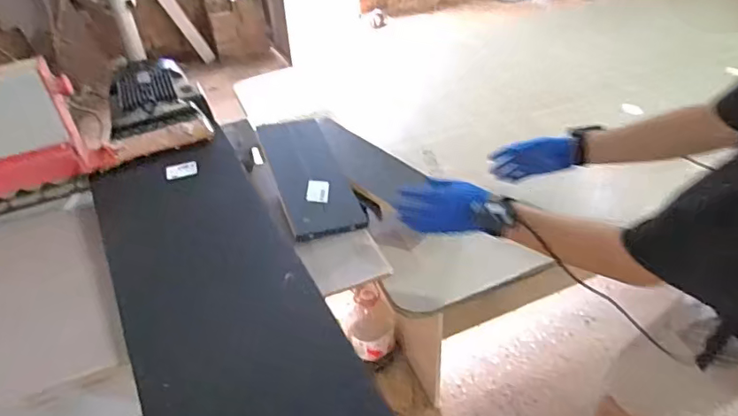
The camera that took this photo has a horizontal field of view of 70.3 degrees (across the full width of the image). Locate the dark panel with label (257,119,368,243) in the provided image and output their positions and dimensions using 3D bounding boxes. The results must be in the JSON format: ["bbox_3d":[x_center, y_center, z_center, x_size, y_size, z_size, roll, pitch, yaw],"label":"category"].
[{"bbox_3d":[-0.136,-0.083,1.135,0.143,0.021,0.399,-12,43,-18],"label":"dark panel with label"}]

